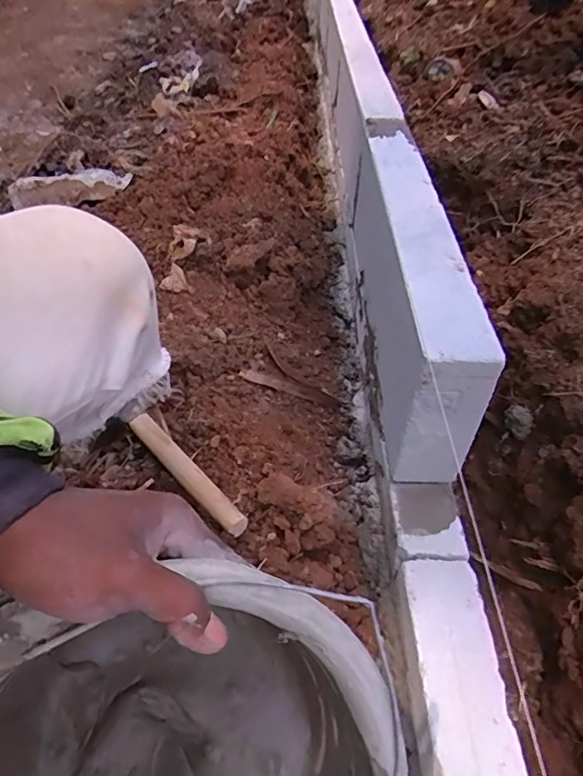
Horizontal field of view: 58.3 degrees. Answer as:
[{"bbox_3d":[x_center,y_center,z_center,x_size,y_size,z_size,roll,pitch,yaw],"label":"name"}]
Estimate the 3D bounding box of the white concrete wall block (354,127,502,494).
[{"bbox_3d":[0.158,-0.166,0.769,0.077,0.215,0.619,3,44,-2],"label":"white concrete wall block"}]

